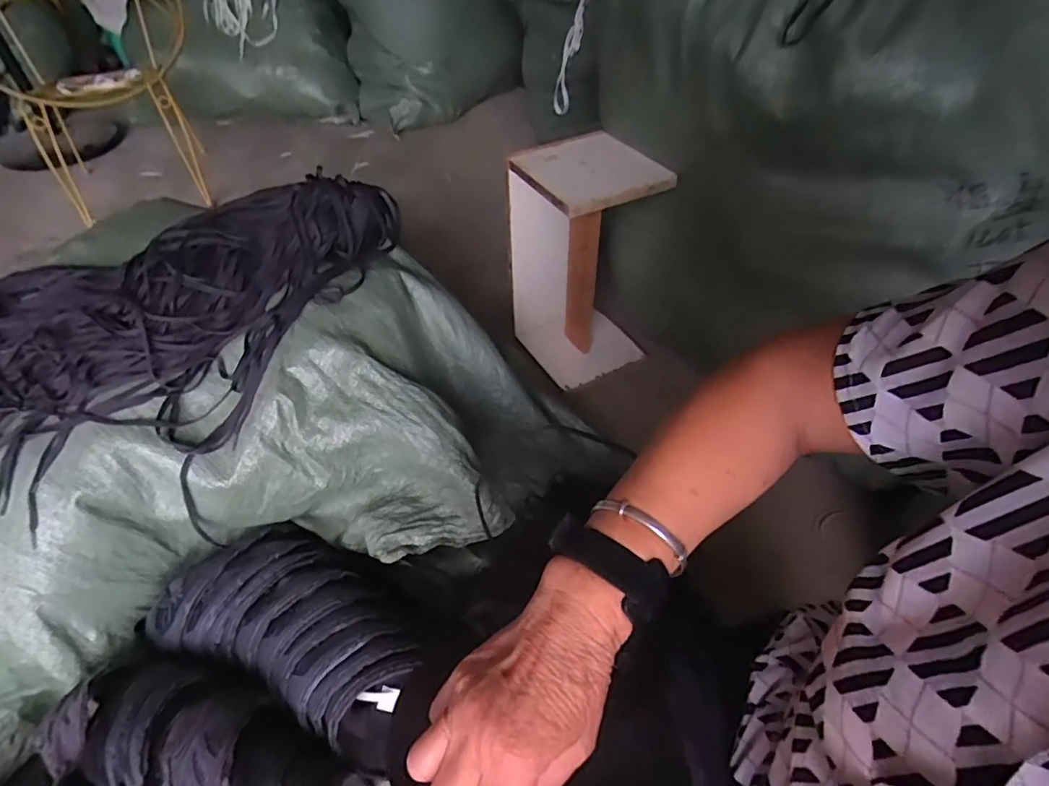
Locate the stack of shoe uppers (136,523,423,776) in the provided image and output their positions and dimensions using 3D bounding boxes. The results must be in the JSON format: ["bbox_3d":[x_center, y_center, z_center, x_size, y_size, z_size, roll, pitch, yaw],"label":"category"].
[{"bbox_3d":[-0.269,0.273,0.689,0.351,0.102,0.193,18,50,18],"label":"stack of shoe uppers"}]

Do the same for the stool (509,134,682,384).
[{"bbox_3d":[0.111,-0.235,1.088,0.216,0.429,0.218,-24,51,-20],"label":"stool"}]

